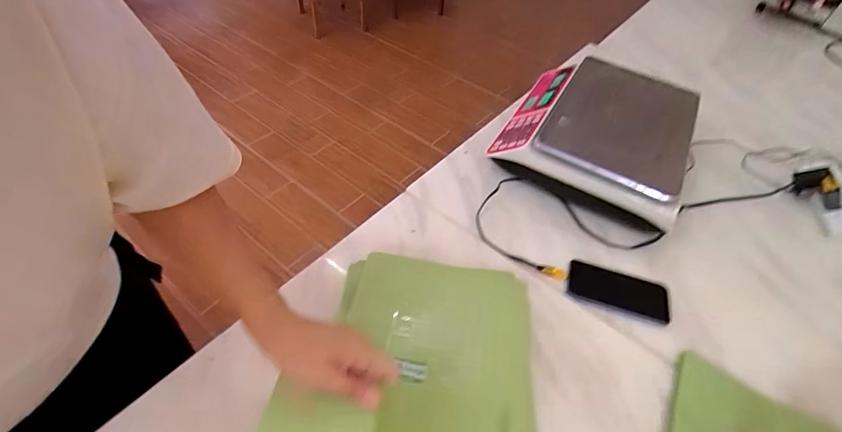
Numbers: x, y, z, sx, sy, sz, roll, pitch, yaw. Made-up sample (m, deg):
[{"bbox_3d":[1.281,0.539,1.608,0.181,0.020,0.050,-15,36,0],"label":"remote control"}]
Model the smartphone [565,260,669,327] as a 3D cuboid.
[{"bbox_3d":[0.291,0.111,0.599,0.140,0.007,0.071,17,50,11],"label":"smartphone"}]

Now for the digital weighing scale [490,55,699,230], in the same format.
[{"bbox_3d":[0.325,-0.155,0.767,0.301,0.110,0.328,25,52,15],"label":"digital weighing scale"}]

